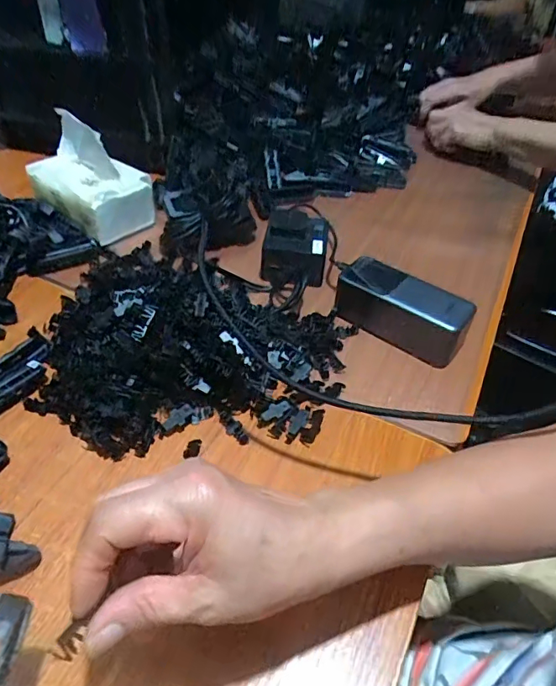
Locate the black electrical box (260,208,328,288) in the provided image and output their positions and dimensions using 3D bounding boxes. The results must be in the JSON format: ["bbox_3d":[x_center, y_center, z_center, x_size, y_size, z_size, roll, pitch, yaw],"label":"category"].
[{"bbox_3d":[0.020,-0.109,0.538,0.068,0.047,0.079,7,46,4],"label":"black electrical box"}]

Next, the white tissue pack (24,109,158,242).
[{"bbox_3d":[-0.231,-0.203,0.580,0.135,0.089,0.089,30,49,24],"label":"white tissue pack"}]

